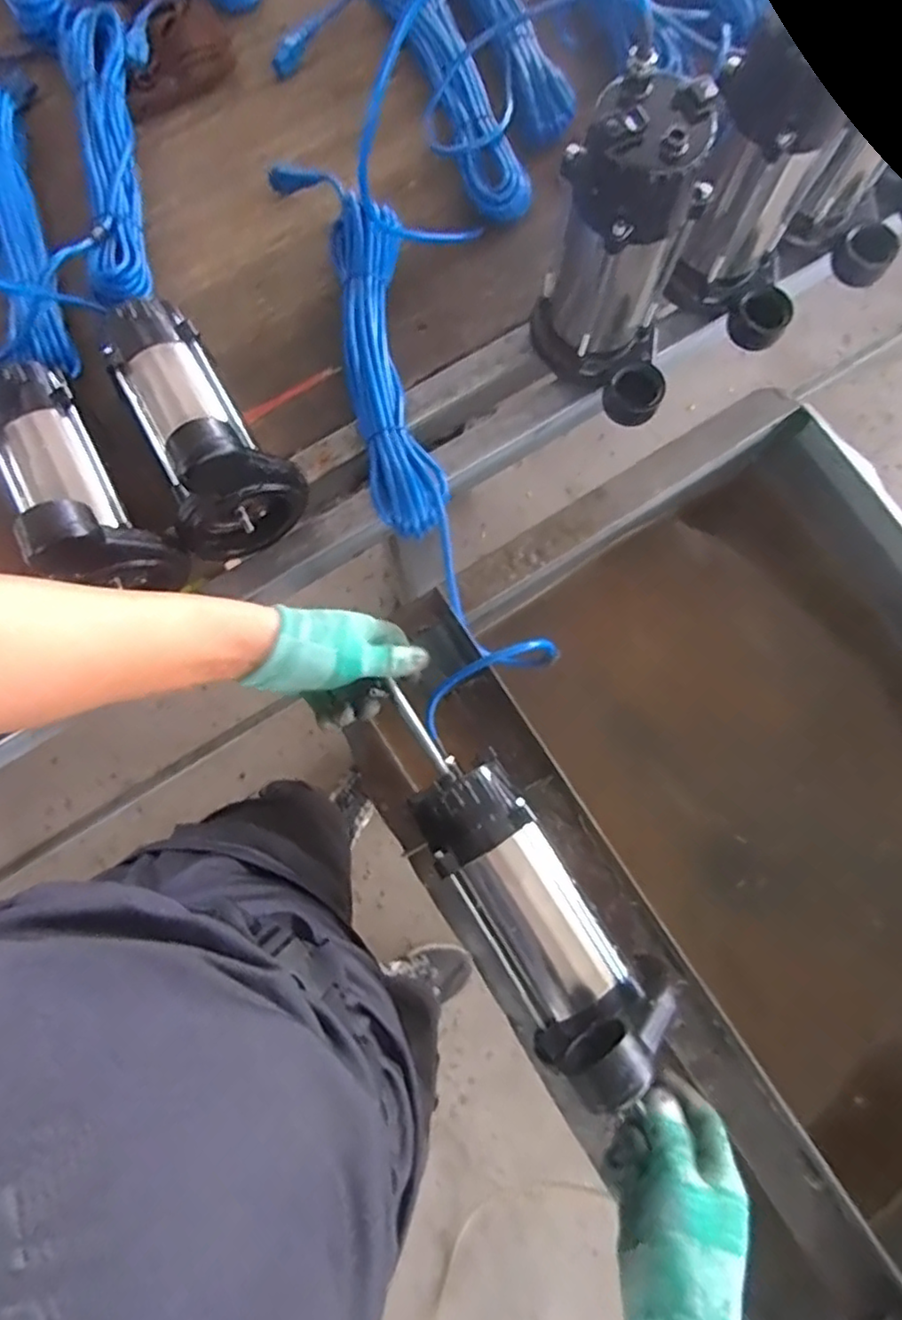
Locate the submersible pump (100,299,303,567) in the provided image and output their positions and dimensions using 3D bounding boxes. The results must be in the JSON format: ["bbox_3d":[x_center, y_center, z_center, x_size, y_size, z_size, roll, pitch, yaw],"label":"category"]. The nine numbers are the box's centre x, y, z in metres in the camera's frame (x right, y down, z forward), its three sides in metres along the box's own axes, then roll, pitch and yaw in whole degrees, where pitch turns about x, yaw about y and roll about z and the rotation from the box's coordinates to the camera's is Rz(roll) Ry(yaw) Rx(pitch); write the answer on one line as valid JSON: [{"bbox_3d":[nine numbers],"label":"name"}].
[{"bbox_3d":[-0.247,-0.220,0.578,0.117,0.157,0.226,-35,82,-6],"label":"submersible pump"}]

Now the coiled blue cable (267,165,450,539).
[{"bbox_3d":[-0.083,-0.330,0.648,0.102,0.056,0.439,-15,80,-3],"label":"coiled blue cable"}]

